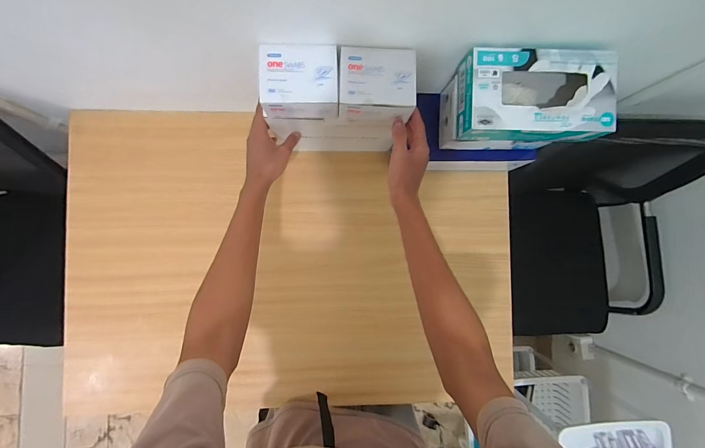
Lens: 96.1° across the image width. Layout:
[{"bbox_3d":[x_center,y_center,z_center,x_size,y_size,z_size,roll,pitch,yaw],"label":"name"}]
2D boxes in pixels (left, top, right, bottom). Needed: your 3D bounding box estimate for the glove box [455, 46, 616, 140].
[{"bbox_3d":[0.254,-0.179,0.450,0.194,0.069,0.116,1,88,-3],"label":"glove box"}]

